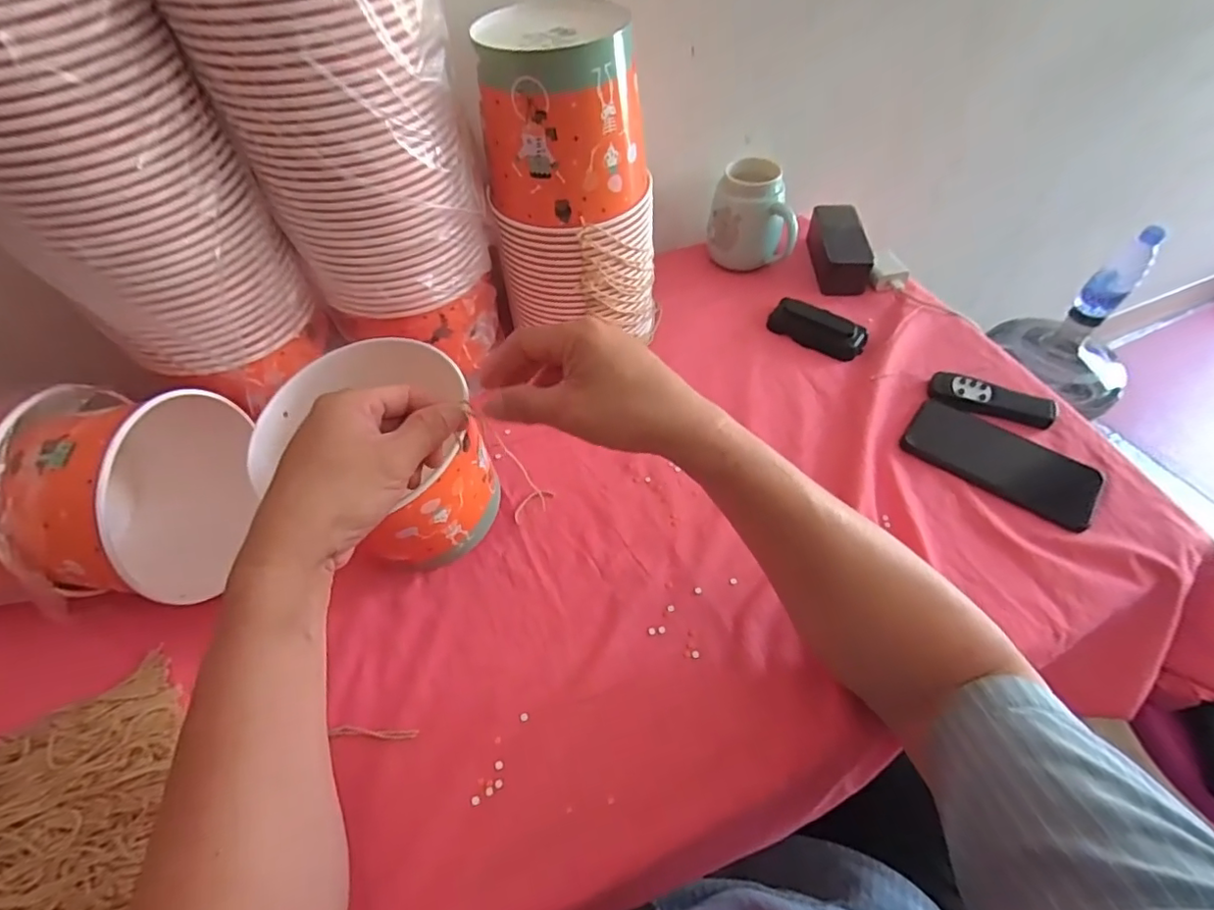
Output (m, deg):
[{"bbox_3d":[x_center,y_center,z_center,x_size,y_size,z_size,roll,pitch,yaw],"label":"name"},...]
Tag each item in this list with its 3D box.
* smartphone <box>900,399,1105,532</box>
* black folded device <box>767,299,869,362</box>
[{"bbox_3d":[0.372,0.002,0.530,0.163,0.012,0.074,29,60,22],"label":"smartphone"},{"bbox_3d":[0.242,-0.146,0.649,0.107,0.018,0.048,30,60,22],"label":"black folded device"}]

